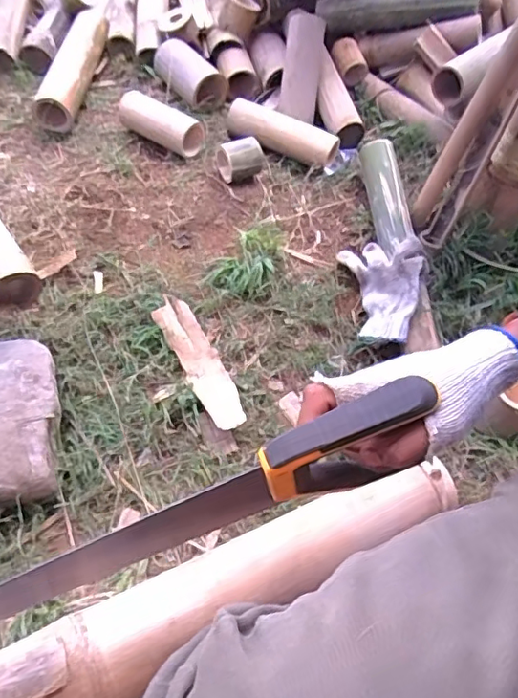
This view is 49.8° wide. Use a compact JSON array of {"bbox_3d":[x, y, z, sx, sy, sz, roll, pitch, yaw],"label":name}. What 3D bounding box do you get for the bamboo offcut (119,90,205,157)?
[{"bbox_3d":[-0.164,-0.381,0.943,0.152,0.066,0.050,29,55,20],"label":"bamboo offcut"}]

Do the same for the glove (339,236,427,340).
[{"bbox_3d":[0.177,-0.098,0.822,0.121,0.067,0.154,10,51,5],"label":"glove"}]

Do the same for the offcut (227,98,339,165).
[{"bbox_3d":[0.040,-0.365,0.949,0.187,0.060,0.059,12,51,6],"label":"offcut"}]

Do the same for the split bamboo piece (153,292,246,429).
[{"bbox_3d":[-0.080,0.016,0.761,0.051,0.017,0.202,-24,72,-22],"label":"split bamboo piece"}]

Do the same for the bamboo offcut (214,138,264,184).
[{"bbox_3d":[-0.033,-0.315,0.913,0.065,0.063,0.071,-24,56,-21],"label":"bamboo offcut"}]

